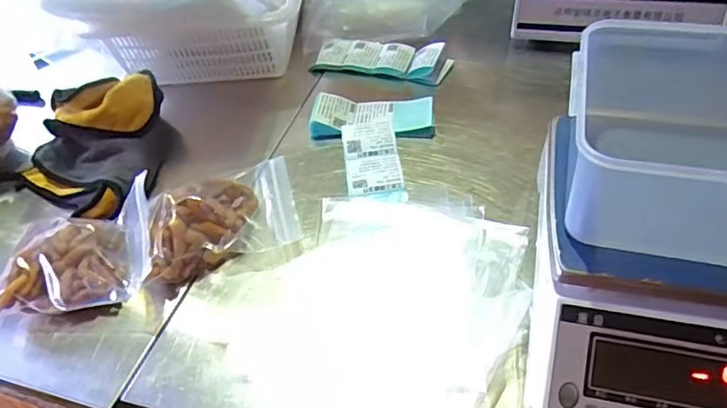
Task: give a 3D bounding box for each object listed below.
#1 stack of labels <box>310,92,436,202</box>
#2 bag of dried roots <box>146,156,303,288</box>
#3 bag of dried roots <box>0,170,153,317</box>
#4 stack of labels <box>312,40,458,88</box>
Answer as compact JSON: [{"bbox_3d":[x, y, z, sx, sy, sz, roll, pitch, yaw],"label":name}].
[{"bbox_3d":[0.004,-0.074,0.667,0.151,0.033,0.177,3,46,8],"label":"stack of labels"},{"bbox_3d":[-0.152,0.001,0.585,0.154,0.051,0.139,-18,47,-11],"label":"bag of dried roots"},{"bbox_3d":[-0.283,0.050,0.556,0.155,0.058,0.124,-7,45,-1],"label":"bag of dried roots"},{"bbox_3d":[0.024,-0.217,0.799,0.200,0.032,0.067,13,48,17],"label":"stack of labels"}]

